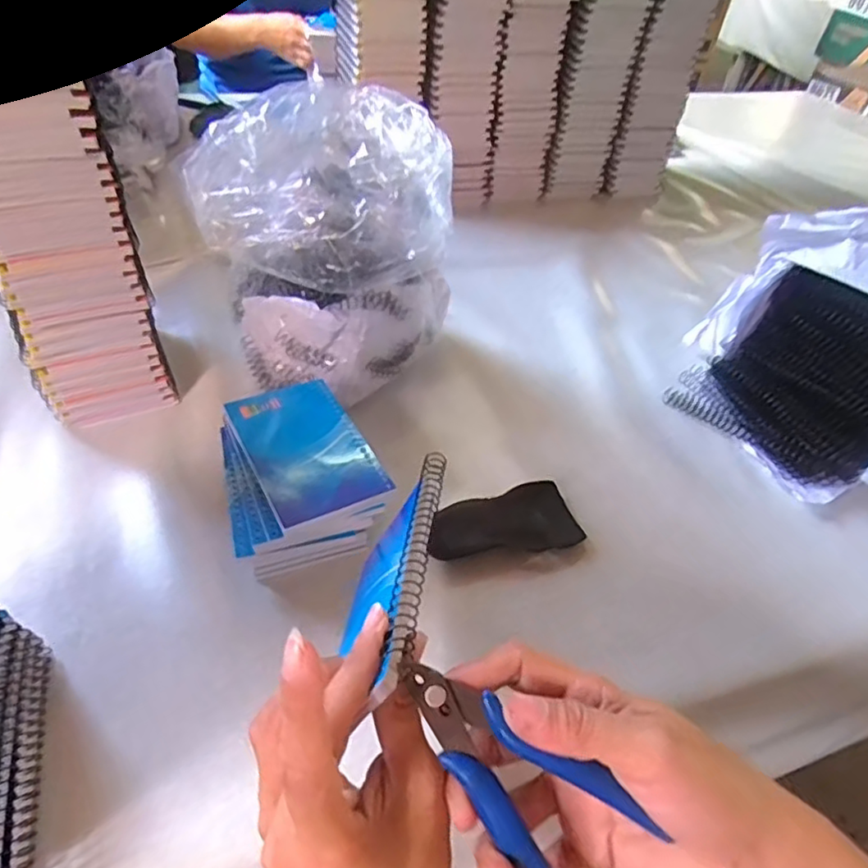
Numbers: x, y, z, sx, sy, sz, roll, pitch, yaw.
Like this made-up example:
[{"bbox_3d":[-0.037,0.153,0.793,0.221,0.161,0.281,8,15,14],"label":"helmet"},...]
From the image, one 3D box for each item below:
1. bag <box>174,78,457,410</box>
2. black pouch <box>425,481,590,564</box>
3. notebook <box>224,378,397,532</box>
[{"bbox_3d":[-0.083,-0.140,0.510,0.191,0.226,0.167,4,45,-3],"label":"bag"},{"bbox_3d":[0.053,0.069,0.466,0.119,0.015,0.055,-11,48,-17],"label":"black pouch"},{"bbox_3d":[-0.094,0.009,0.440,0.078,0.012,0.124,-20,51,-24],"label":"notebook"}]

